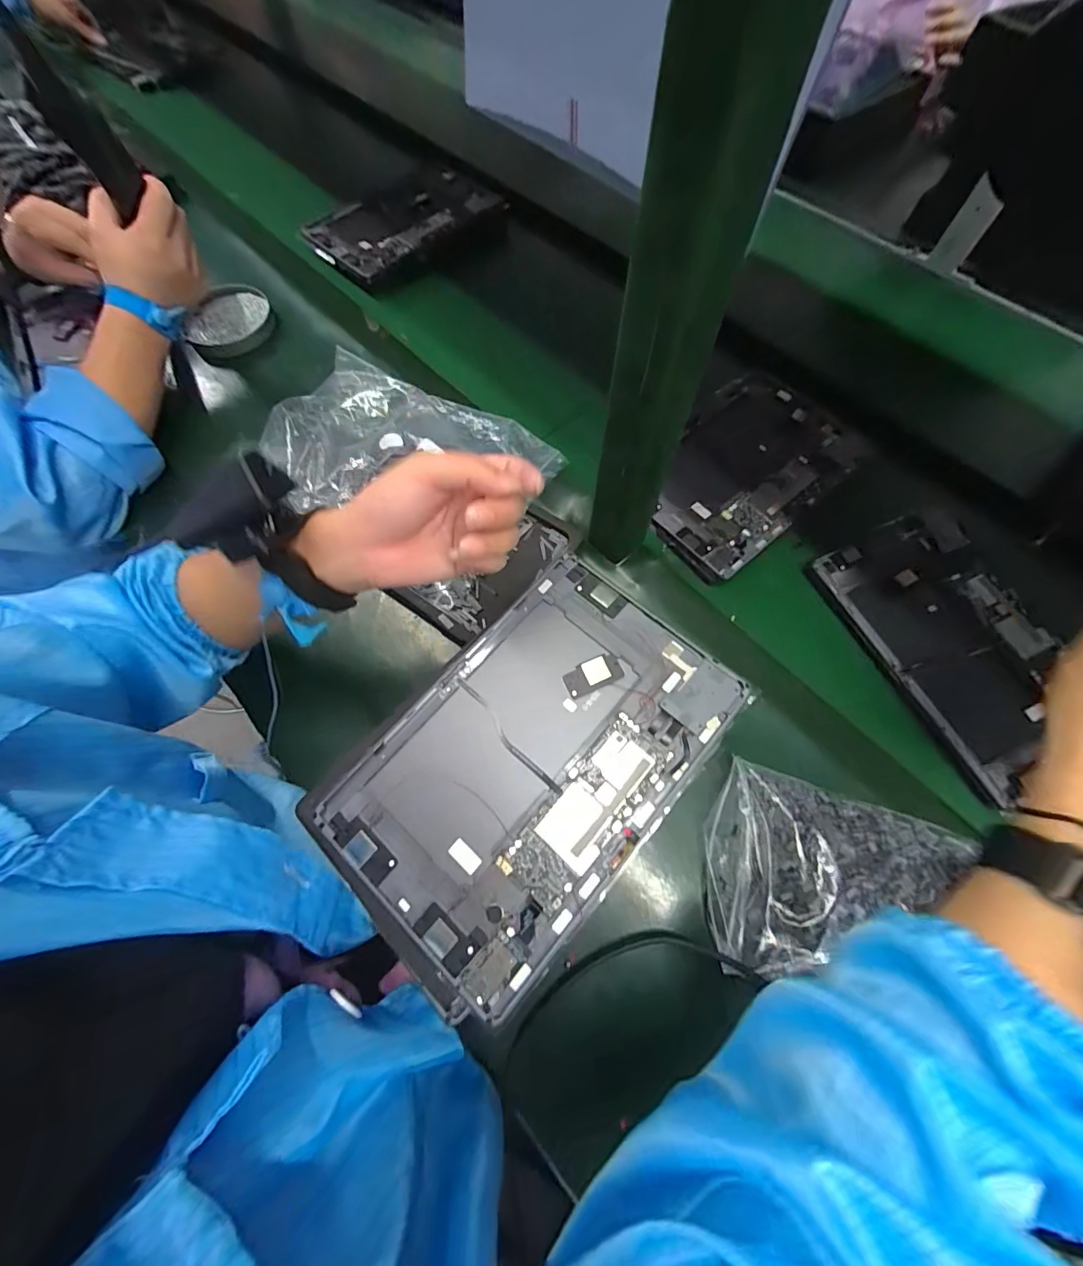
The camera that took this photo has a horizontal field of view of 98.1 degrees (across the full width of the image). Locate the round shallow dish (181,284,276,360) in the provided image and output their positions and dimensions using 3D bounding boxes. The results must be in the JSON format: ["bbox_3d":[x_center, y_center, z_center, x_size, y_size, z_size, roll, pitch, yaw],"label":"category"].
[{"bbox_3d":[-0.400,-0.403,0.601,0.107,0.030,0.106,0,66,1],"label":"round shallow dish"}]

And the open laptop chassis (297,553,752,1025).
[{"bbox_3d":[-0.009,0.082,0.309,0.170,0.019,0.260,41,73,17],"label":"open laptop chassis"}]

